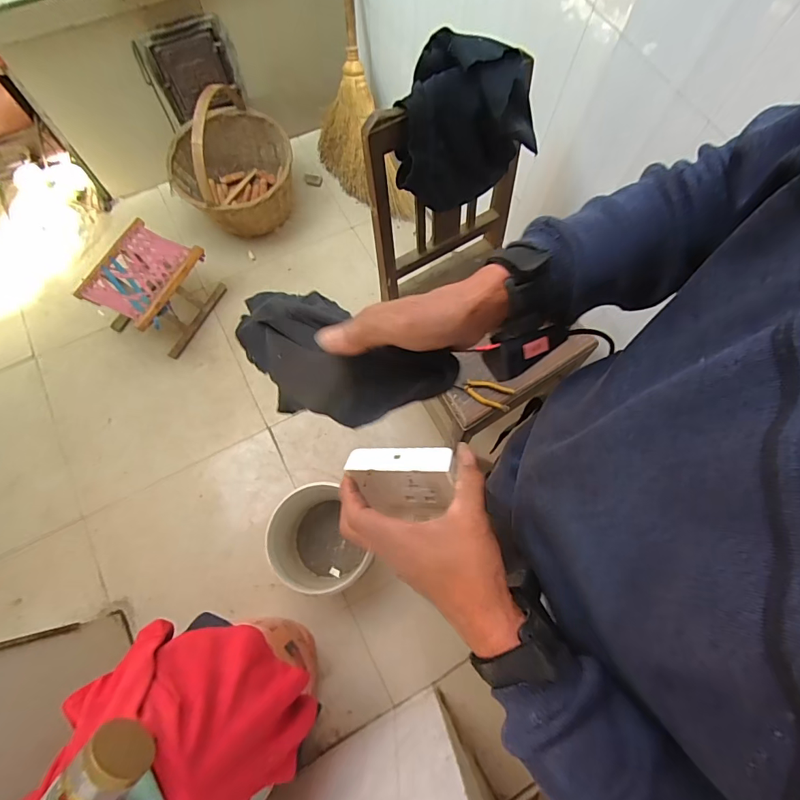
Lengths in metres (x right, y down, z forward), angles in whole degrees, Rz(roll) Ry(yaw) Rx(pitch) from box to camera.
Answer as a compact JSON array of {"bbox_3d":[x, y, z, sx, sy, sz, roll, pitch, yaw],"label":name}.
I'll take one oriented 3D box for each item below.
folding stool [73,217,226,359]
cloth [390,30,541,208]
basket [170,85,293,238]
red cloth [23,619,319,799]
[{"bbox_3d":[-0.811,-0.362,1.454,0.278,0.228,0.322,28,74,8],"label":"folding stool"},{"bbox_3d":[0.103,-0.513,0.808,0.258,0.204,0.180,-17,73,-6],"label":"cloth"},{"bbox_3d":[-0.590,-0.827,1.517,0.412,0.403,0.409,-19,73,-7],"label":"basket"},{"bbox_3d":[-0.363,0.566,0.717,0.372,0.292,0.313,14,72,4],"label":"red cloth"}]

